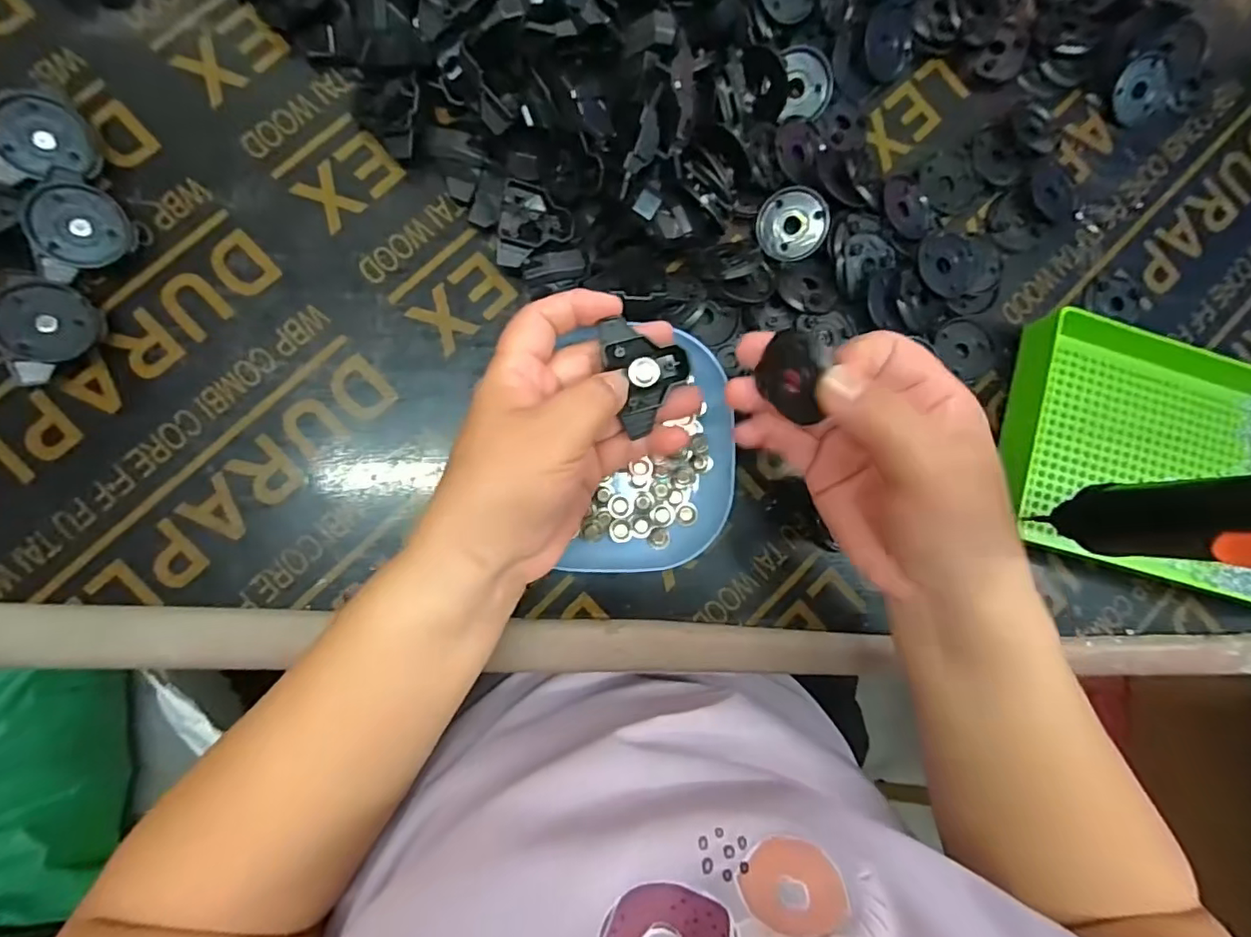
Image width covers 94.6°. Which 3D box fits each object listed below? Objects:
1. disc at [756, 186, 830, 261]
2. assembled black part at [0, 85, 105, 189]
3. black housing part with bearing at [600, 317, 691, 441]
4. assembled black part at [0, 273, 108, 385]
[{"bbox_3d":[0.105,-0.154,0.363,0.043,0.006,0.043,1,97,11],"label":"disc"},{"bbox_3d":[-0.315,-0.179,0.311,0.048,0.017,0.048,-5,99,-29],"label":"assembled black part"},{"bbox_3d":[0.012,-0.050,0.292,0.038,0.012,0.055,-18,90,-7],"label":"black housing part with bearing"},{"bbox_3d":[-0.311,-0.074,0.311,0.043,0.024,0.056,5,87,-6],"label":"assembled black part"}]

